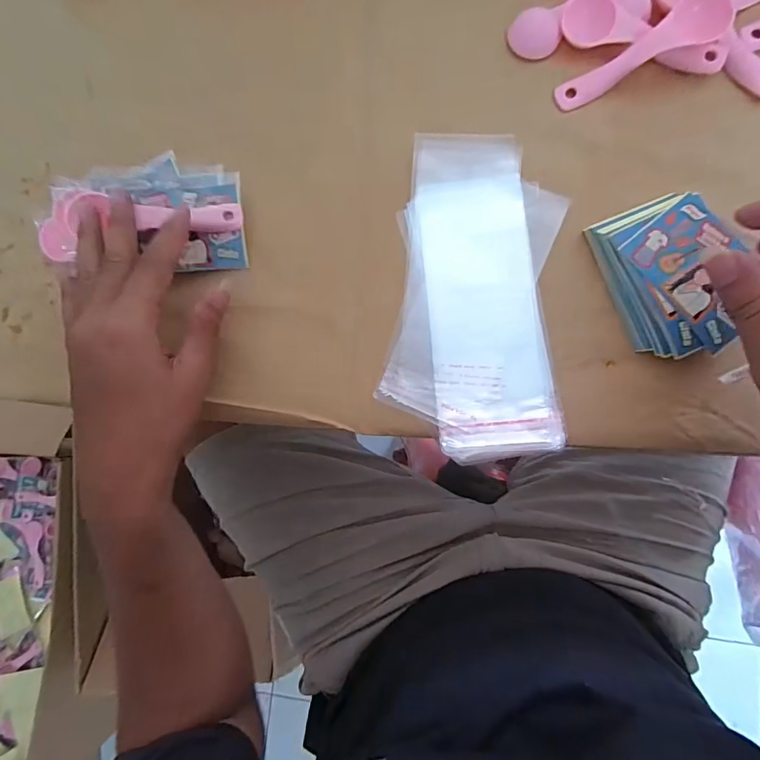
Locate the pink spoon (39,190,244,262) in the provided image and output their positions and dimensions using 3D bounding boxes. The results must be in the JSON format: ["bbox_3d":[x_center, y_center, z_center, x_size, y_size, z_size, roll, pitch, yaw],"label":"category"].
[{"bbox_3d":[-0.163,-0.111,0.300,0.129,0.014,0.045,-8,83,-13],"label":"pink spoon"}]

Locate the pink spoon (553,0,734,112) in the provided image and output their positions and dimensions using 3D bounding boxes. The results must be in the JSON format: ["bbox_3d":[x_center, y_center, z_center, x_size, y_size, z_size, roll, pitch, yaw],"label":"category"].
[{"bbox_3d":[0.178,-0.225,0.299,0.113,0.010,0.030,-26,82,14],"label":"pink spoon"}]

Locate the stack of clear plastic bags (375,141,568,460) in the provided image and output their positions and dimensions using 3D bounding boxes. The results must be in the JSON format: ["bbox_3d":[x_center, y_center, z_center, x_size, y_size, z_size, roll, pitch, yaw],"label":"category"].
[{"bbox_3d":[0.066,-0.060,0.296,0.111,0.013,0.221,4,84,5],"label":"stack of clear plastic bags"}]

